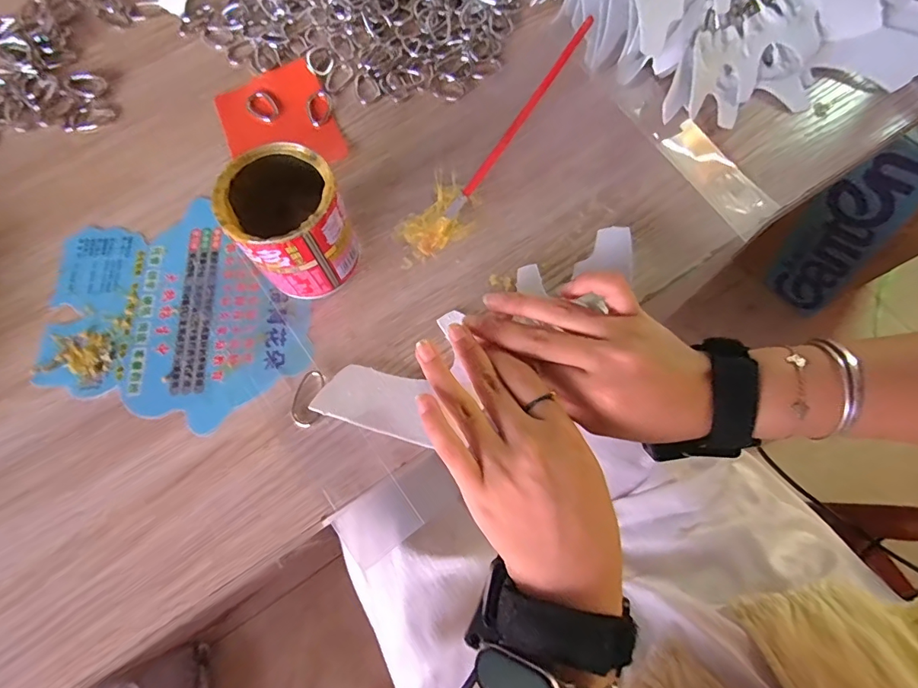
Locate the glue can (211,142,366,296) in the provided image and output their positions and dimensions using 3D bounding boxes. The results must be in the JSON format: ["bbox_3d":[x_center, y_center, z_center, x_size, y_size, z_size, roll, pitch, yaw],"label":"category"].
[{"bbox_3d":[-0.096,-0.070,0.278,0.060,0.078,0.059,-1,71,2],"label":"glue can"}]

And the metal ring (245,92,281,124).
[{"bbox_3d":[-0.144,-0.176,0.348,0.025,0.004,0.022,28,74,11],"label":"metal ring"}]

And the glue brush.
[{"bbox_3d":[0.034,-0.141,0.320,0.014,0.015,0.196,36,91,13],"label":"glue brush"}]

